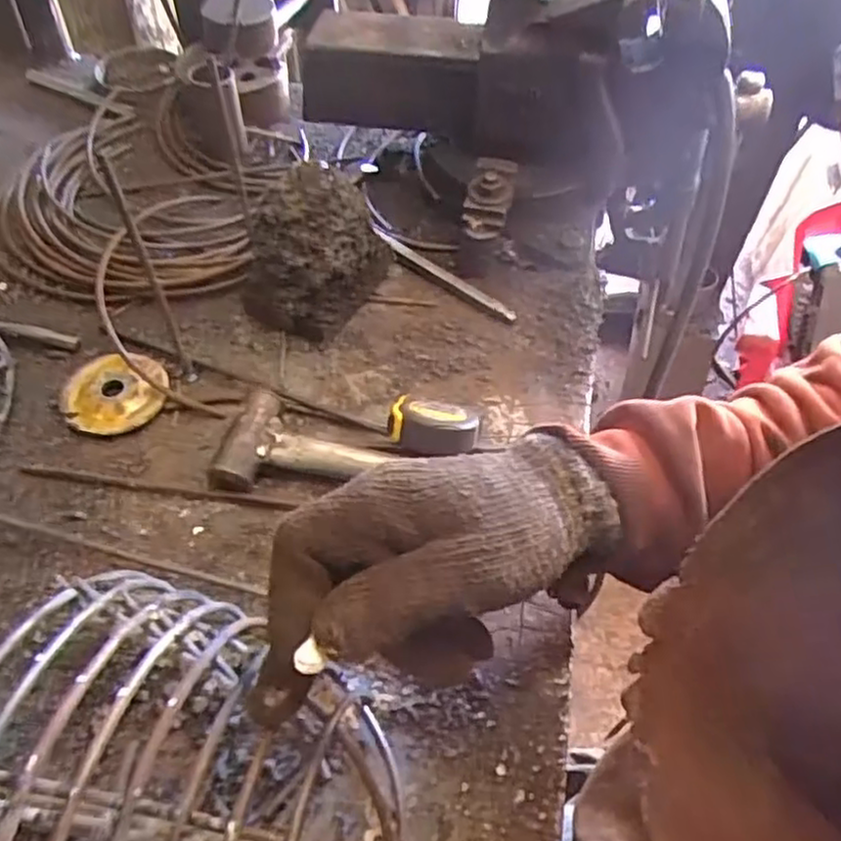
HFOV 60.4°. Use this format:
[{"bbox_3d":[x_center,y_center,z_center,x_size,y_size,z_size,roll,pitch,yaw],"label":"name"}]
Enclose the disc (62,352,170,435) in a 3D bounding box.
[{"bbox_3d":[-0.222,-0.021,0.526,0.071,0.010,0.069,-9,54,-10],"label":"disc"}]

